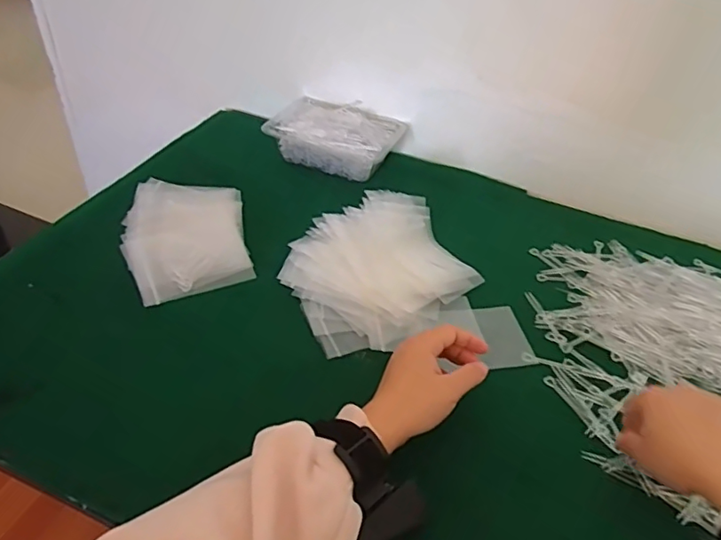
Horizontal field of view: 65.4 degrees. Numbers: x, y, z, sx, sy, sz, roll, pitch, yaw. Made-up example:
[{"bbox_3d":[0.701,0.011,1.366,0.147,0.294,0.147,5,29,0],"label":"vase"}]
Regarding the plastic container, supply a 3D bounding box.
[{"bbox_3d":[-0.035,-0.191,0.817,0.179,0.060,0.111,18,43,14],"label":"plastic container"}]

